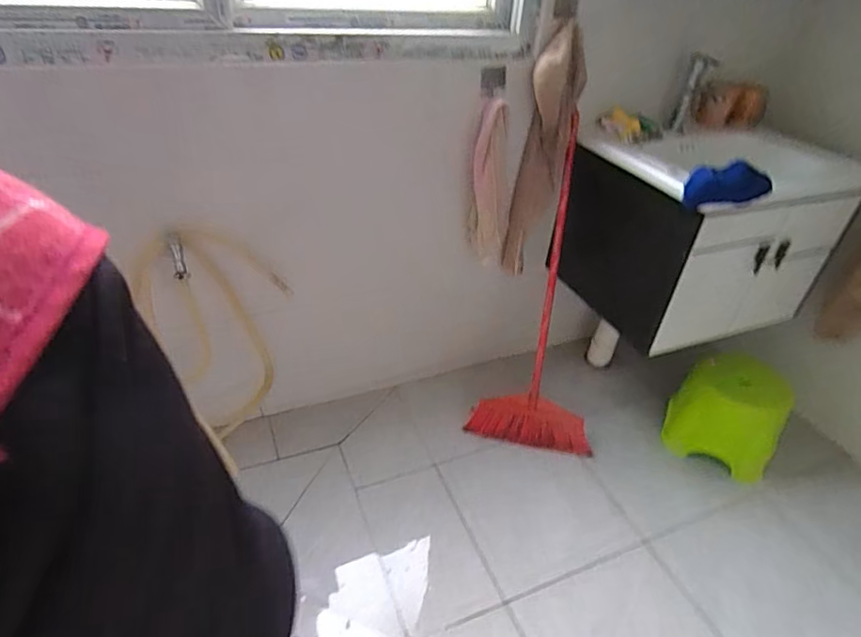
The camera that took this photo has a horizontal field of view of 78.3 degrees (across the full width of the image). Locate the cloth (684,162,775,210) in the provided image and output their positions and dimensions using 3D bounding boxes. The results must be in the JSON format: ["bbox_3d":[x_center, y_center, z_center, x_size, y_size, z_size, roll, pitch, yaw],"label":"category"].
[{"bbox_3d":[0.598,-0.271,1.074,0.163,0.071,0.054,-2,37,-9],"label":"cloth"}]

